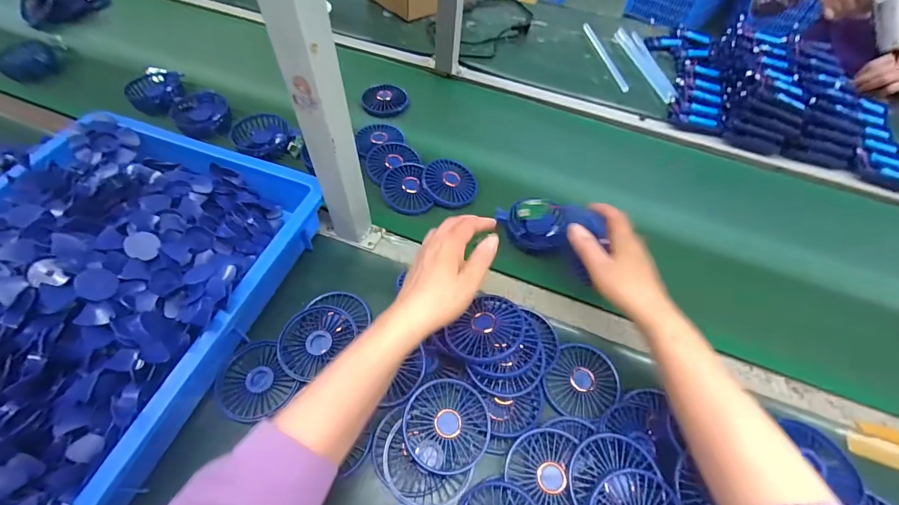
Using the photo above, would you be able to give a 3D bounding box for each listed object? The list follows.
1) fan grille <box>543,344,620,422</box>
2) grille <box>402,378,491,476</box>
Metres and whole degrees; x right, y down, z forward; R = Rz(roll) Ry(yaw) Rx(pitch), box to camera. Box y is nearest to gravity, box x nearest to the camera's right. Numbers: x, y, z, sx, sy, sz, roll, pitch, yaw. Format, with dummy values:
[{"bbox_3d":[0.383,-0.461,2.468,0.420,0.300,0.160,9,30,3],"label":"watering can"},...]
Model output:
[{"bbox_3d":[0.154,0.148,0.453,0.076,0.011,0.084,29,58,16],"label":"fan grille"},{"bbox_3d":[-0.002,0.176,0.402,0.086,0.022,0.086,4,73,-13],"label":"grille"}]

